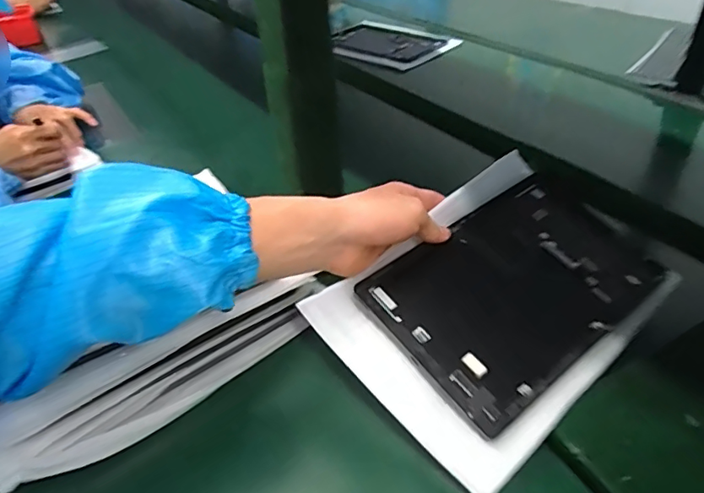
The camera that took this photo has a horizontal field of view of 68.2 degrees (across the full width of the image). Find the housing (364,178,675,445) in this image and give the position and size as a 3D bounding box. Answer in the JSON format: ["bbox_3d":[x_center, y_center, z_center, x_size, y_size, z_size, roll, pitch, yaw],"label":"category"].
[{"bbox_3d":[0.144,0.029,0.444,0.249,0.008,0.150,-29,61,-28],"label":"housing"}]

